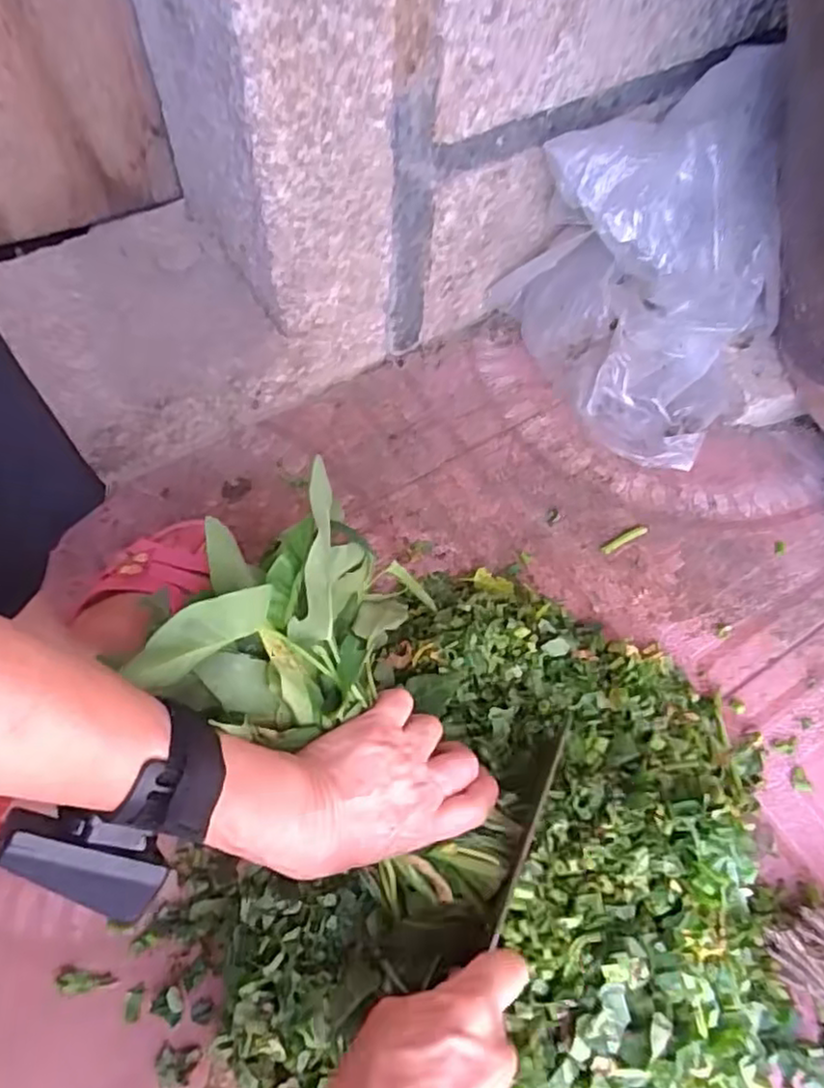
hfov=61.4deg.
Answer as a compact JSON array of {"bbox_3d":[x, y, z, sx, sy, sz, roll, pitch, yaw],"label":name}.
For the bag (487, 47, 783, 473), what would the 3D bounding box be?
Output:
[{"bbox_3d":[0.229,-0.238,0.609,0.187,0.225,0.227,-27,67,-16],"label":"bag"}]

